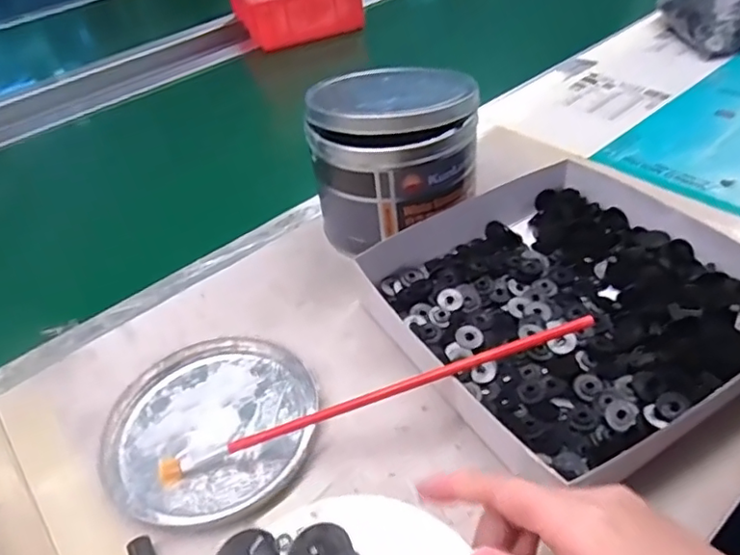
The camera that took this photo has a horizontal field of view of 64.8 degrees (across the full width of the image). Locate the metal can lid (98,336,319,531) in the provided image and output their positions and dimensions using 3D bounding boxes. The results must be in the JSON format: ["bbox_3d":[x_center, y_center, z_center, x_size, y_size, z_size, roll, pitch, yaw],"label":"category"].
[{"bbox_3d":[-0.098,0.088,0.357,0.126,0.007,0.127,-4,42,3],"label":"metal can lid"}]

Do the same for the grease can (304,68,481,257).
[{"bbox_3d":[0.019,-0.094,0.452,0.122,0.114,0.118,-6,42,1],"label":"grease can"}]

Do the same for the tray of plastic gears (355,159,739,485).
[{"bbox_3d":[0.124,0.010,0.382,0.201,0.034,0.221,-26,45,-20],"label":"tray of plastic gears"}]

